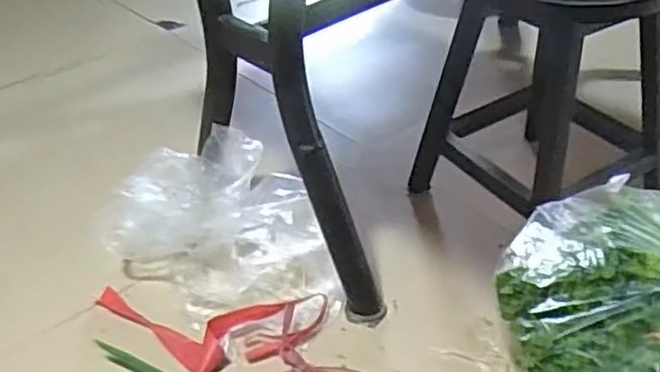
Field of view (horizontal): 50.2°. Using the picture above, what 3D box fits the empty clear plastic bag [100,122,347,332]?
[{"bbox_3d":[-0.184,0.059,1.094,0.278,0.187,0.364,-20,40,-22],"label":"empty clear plastic bag"}]

